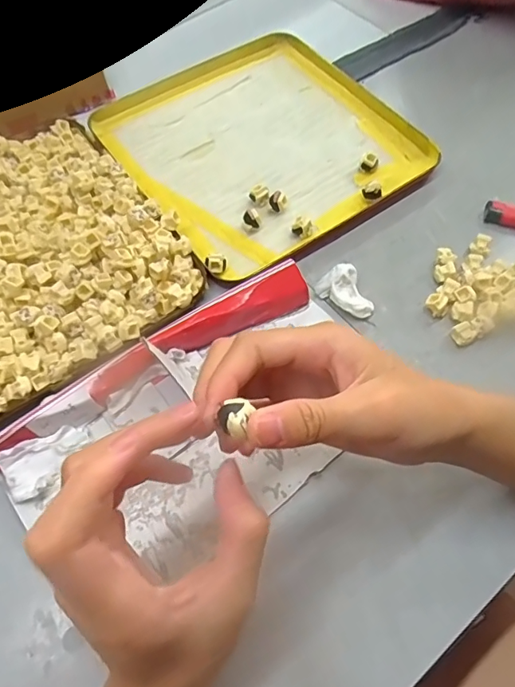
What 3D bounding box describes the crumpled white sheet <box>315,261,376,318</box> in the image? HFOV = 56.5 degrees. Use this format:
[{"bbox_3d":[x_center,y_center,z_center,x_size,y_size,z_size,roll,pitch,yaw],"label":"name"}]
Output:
[{"bbox_3d":[0.065,-0.038,0.353,0.027,0.023,0.040,-24,65,-14],"label":"crumpled white sheet"}]

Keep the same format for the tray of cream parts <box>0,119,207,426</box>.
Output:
[{"bbox_3d":[-0.191,-0.067,0.358,0.232,0.034,0.236,-33,67,-18],"label":"tray of cream parts"}]

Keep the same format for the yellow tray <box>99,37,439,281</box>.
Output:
[{"bbox_3d":[-0.001,-0.190,0.440,0.231,0.015,0.250,-33,67,-17],"label":"yellow tray"}]

